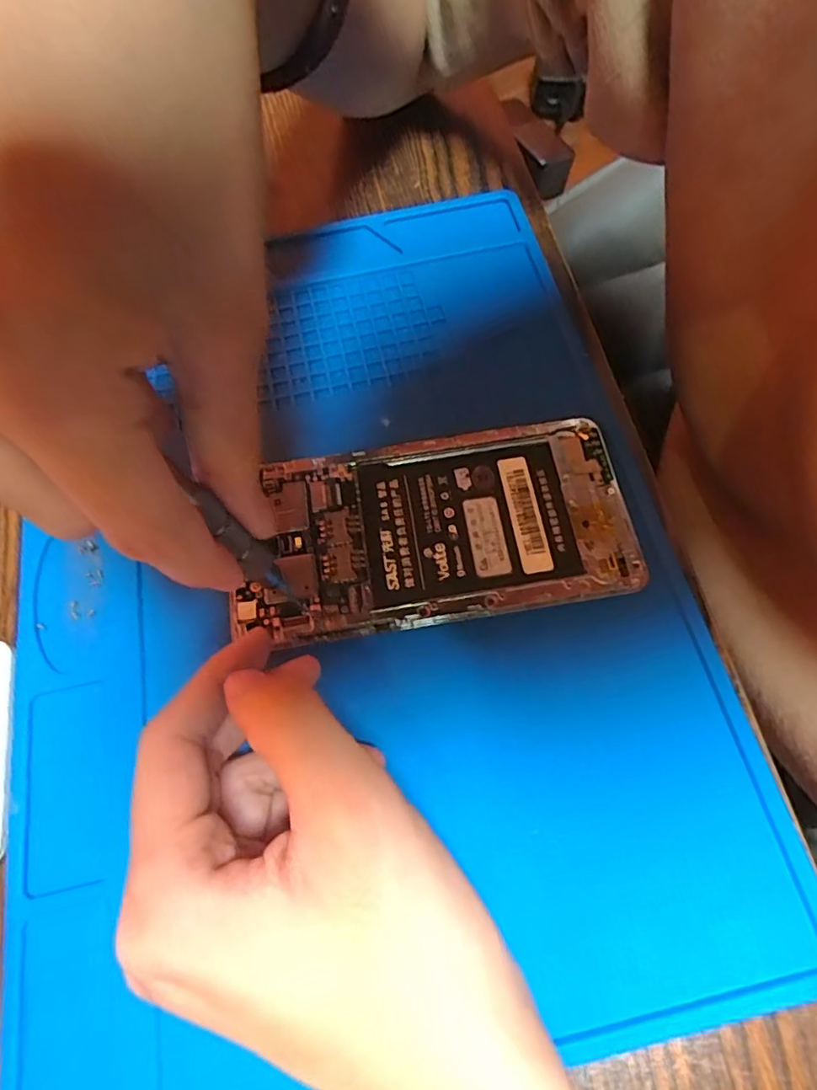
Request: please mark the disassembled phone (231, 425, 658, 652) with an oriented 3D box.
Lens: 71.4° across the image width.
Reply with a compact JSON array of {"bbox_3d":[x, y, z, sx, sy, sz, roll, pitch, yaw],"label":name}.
[{"bbox_3d":[0.009,-0.007,0.202,0.136,0.006,0.068,-8,68,-4],"label":"disassembled phone"}]

